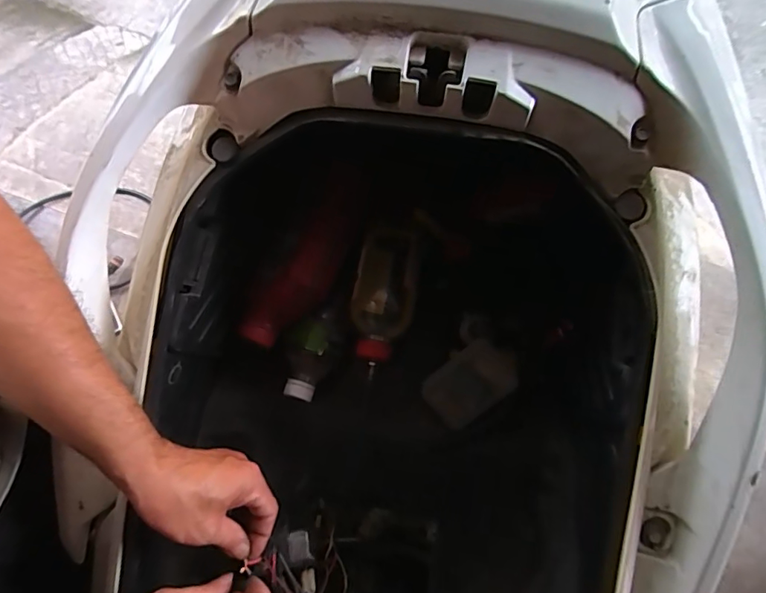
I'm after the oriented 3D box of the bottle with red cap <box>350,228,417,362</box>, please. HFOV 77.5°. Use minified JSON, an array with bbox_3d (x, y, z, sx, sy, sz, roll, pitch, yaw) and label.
[{"bbox_3d":[0.002,-0.005,0.546,0.068,0.056,0.163,7,68,5],"label":"bottle with red cap"}]

